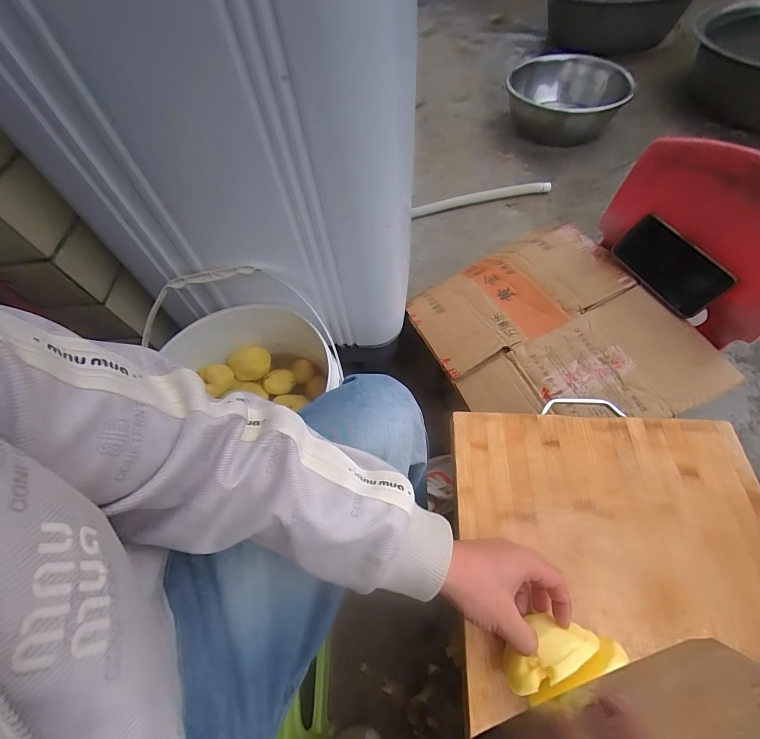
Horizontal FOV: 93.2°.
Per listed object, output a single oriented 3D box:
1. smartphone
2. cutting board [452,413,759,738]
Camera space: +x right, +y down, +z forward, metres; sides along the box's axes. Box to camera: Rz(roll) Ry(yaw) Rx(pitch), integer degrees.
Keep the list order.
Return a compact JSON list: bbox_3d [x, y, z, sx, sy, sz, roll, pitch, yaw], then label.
[{"bbox_3d":[0.443,-0.158,0.553,0.014,0.077,0.159,-12,59,-33],"label":"smartphone"},{"bbox_3d":[0.250,0.270,0.329,0.332,0.018,0.477,0,60,4],"label":"cutting board"}]

